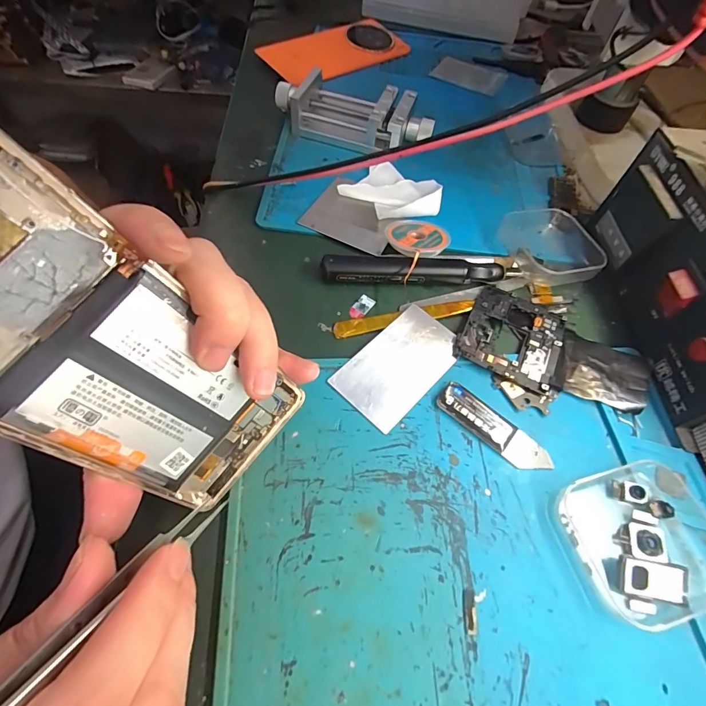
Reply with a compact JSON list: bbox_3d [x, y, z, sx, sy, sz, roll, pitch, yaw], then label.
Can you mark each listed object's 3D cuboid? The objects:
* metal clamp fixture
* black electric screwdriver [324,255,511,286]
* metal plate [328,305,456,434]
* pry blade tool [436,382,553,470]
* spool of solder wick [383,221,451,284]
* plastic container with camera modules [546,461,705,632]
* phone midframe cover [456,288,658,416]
[{"bbox_3d":[-0.001,-0.207,0.342,0.138,0.029,0.060,22,60,10],"label":"metal clamp fixture"},{"bbox_3d":[0.041,-0.056,0.267,0.123,0.016,0.016,0,59,-3],"label":"black electric screwdriver"},{"bbox_3d":[0.028,0.006,0.236,0.046,0.004,0.079,39,65,19],"label":"metal plate"},{"bbox_3d":[0.078,0.041,0.218,0.066,0.006,0.020,37,64,18],"label":"pry blade tool"},{"bbox_3d":[0.047,-0.077,0.281,0.042,0.014,0.051,-13,48,-15],"label":"spool of solder wick"},{"bbox_3d":[0.141,0.088,0.189,0.078,0.013,0.064,-13,60,-10],"label":"plastic container with camera modules"},{"bbox_3d":[0.124,-0.002,0.245,0.110,0.005,0.065,25,61,12],"label":"phone midframe cover"}]

